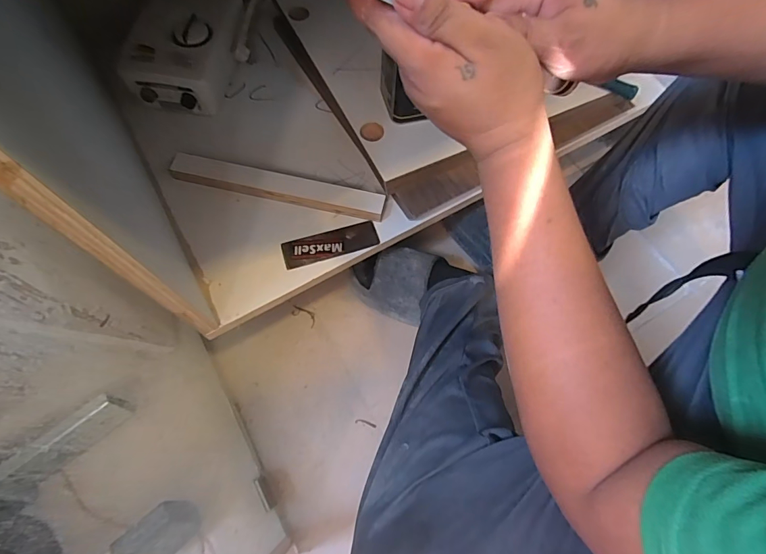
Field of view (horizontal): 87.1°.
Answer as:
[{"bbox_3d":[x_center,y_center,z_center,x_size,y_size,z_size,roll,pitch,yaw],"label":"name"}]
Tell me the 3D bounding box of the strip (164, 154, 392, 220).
[{"bbox_3d":[-0.153,-0.133,0.594,0.314,0.023,0.038,12,70,1],"label":"strip"}]

